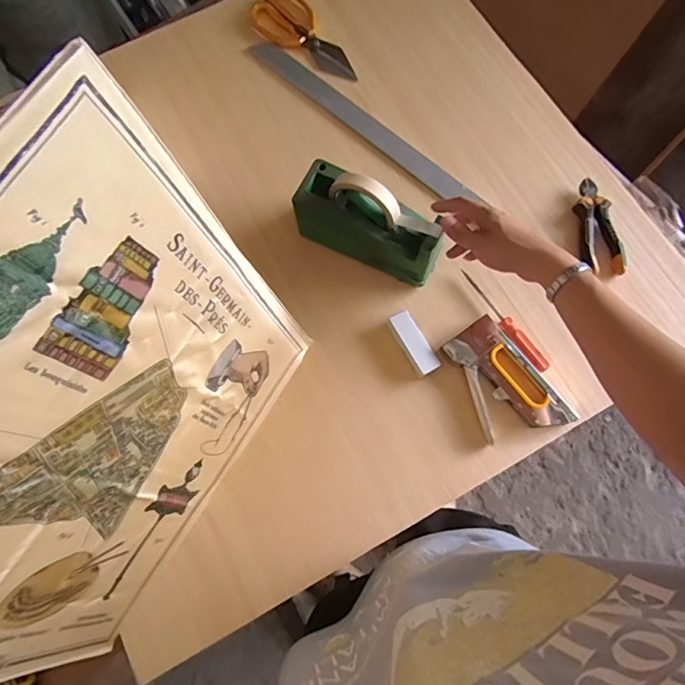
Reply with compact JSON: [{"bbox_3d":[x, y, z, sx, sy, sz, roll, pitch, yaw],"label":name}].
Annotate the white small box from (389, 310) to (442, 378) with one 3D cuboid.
[{"bbox_3d":[0.097,0.001,0.645,0.033,0.019,0.091,-29,75,-3],"label":"white small box"}]

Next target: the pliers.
[{"bbox_3d":[0.374,-0.172,0.696,0.058,0.018,0.149,-7,75,3],"label":"pliers"}]

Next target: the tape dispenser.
[{"bbox_3d":[0.035,-0.162,0.650,0.201,0.128,0.078,28,79,11],"label":"tape dispenser"}]

